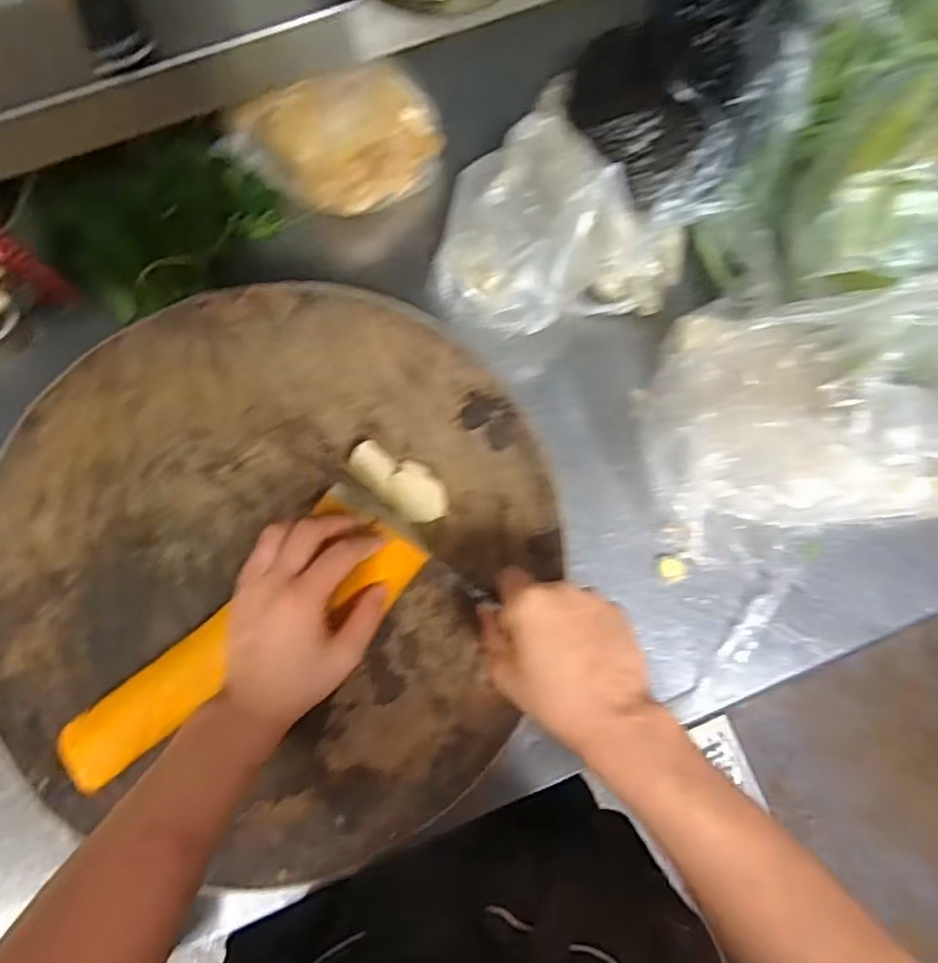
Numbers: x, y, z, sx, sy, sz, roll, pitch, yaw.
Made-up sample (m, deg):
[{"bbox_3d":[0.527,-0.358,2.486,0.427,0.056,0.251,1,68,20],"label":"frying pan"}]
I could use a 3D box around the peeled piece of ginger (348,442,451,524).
[{"bbox_3d":[-0.054,0.000,0.544,0.084,0.017,0.041,40,79,8],"label":"peeled piece of ginger"}]

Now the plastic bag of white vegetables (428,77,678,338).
[{"bbox_3d":[0.071,-0.249,0.626,0.232,0.104,0.240,-37,80,-9],"label":"plastic bag of white vegetables"}]

